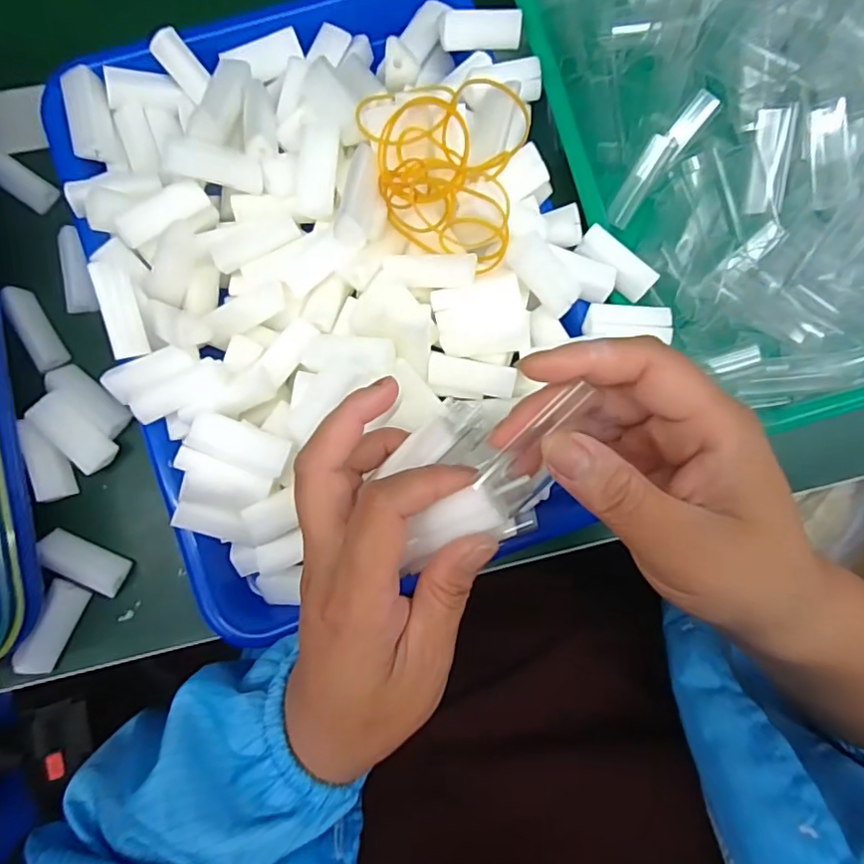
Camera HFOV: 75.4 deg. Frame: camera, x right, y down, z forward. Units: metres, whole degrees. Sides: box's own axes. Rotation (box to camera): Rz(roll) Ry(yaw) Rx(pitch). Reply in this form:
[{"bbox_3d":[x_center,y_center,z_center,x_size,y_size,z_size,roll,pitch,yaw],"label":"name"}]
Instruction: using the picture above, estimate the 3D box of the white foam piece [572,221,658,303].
[{"bbox_3d":[0.100,-0.091,0.305,0.044,0.014,0.015,37,83,1],"label":"white foam piece"}]

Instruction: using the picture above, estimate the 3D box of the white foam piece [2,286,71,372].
[{"bbox_3d":[-0.221,-0.056,0.310,0.012,0.018,0.048,-26,92,35],"label":"white foam piece"}]

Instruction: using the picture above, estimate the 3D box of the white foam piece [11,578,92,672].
[{"bbox_3d":[-0.201,0.104,0.295,0.017,0.012,0.048,21,83,-1],"label":"white foam piece"}]

